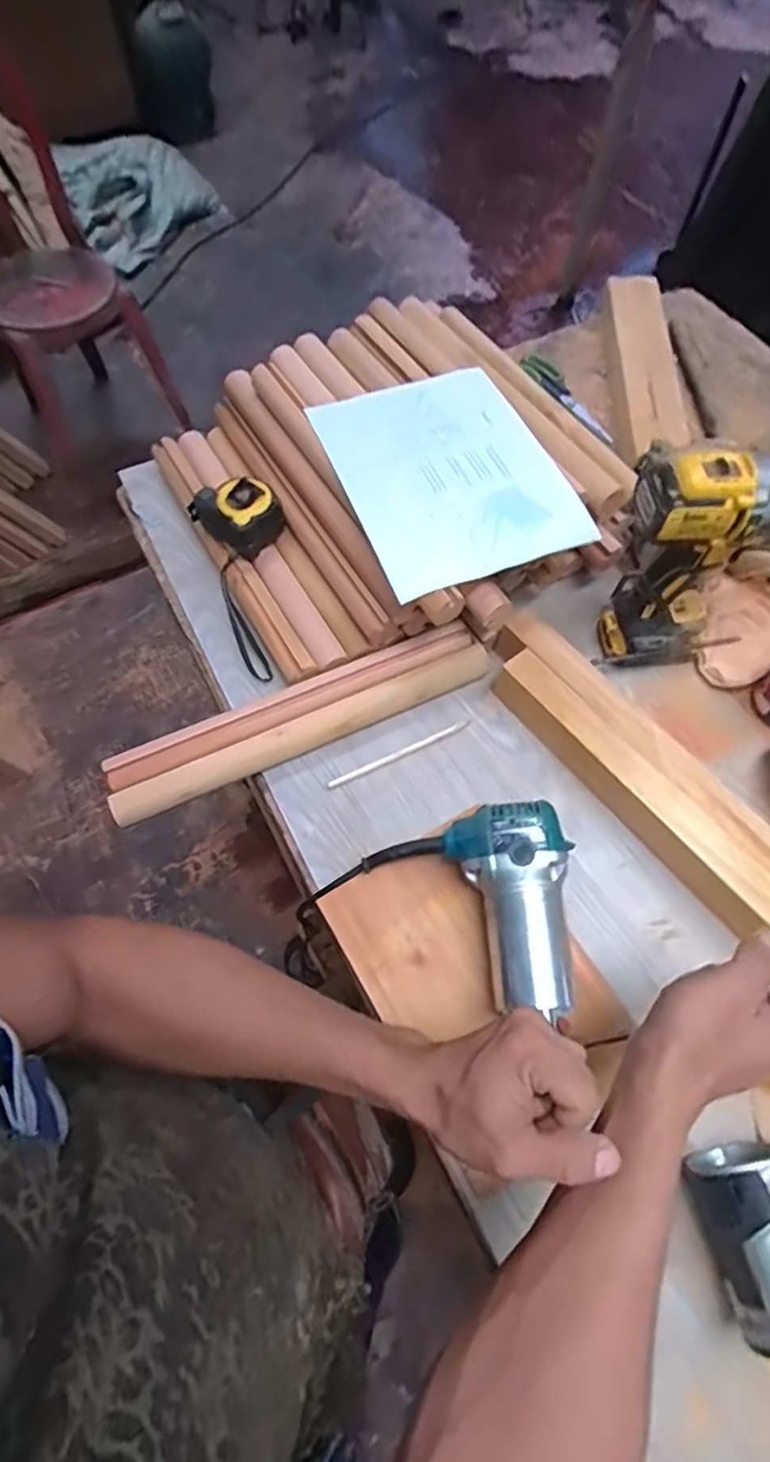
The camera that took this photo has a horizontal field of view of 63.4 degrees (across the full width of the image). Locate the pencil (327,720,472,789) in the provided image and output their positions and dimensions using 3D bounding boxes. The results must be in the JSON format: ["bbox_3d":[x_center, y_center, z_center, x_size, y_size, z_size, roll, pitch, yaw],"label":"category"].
[{"bbox_3d":[0.015,0.023,0.628,0.157,0.006,0.008,-23,67,-12],"label":"pencil"}]

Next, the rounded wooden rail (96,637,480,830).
[{"bbox_3d":[-0.071,0.002,0.625,0.394,0.028,0.034,-23,67,-12],"label":"rounded wooden rail"}]

